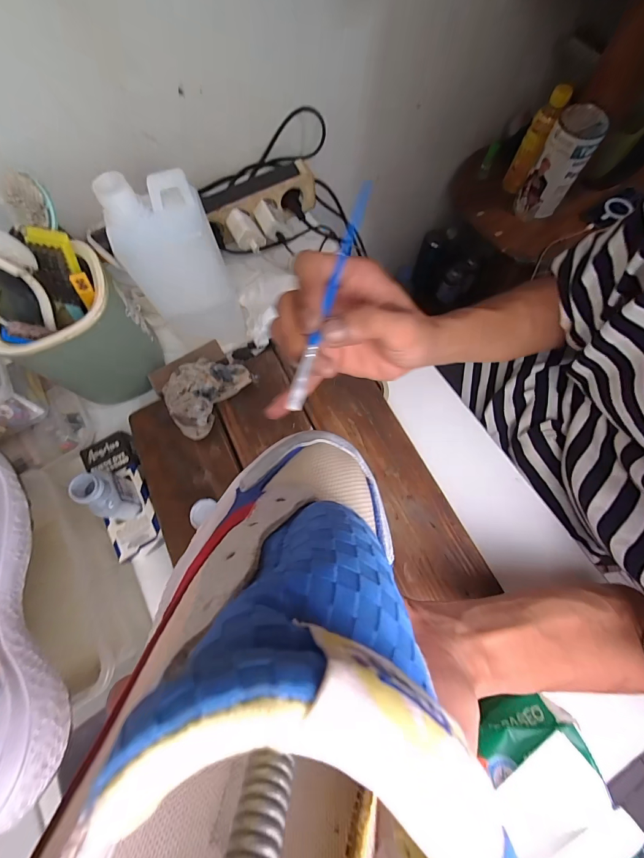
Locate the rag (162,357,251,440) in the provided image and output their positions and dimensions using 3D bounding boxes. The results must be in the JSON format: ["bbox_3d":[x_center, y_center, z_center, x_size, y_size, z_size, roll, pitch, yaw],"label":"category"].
[{"bbox_3d":[-0.134,-0.042,0.390,0.059,0.041,0.097,33,76,12],"label":"rag"}]

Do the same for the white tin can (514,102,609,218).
[{"bbox_3d":[0.462,-0.512,0.679,0.083,0.168,0.078,32,76,12],"label":"white tin can"}]

